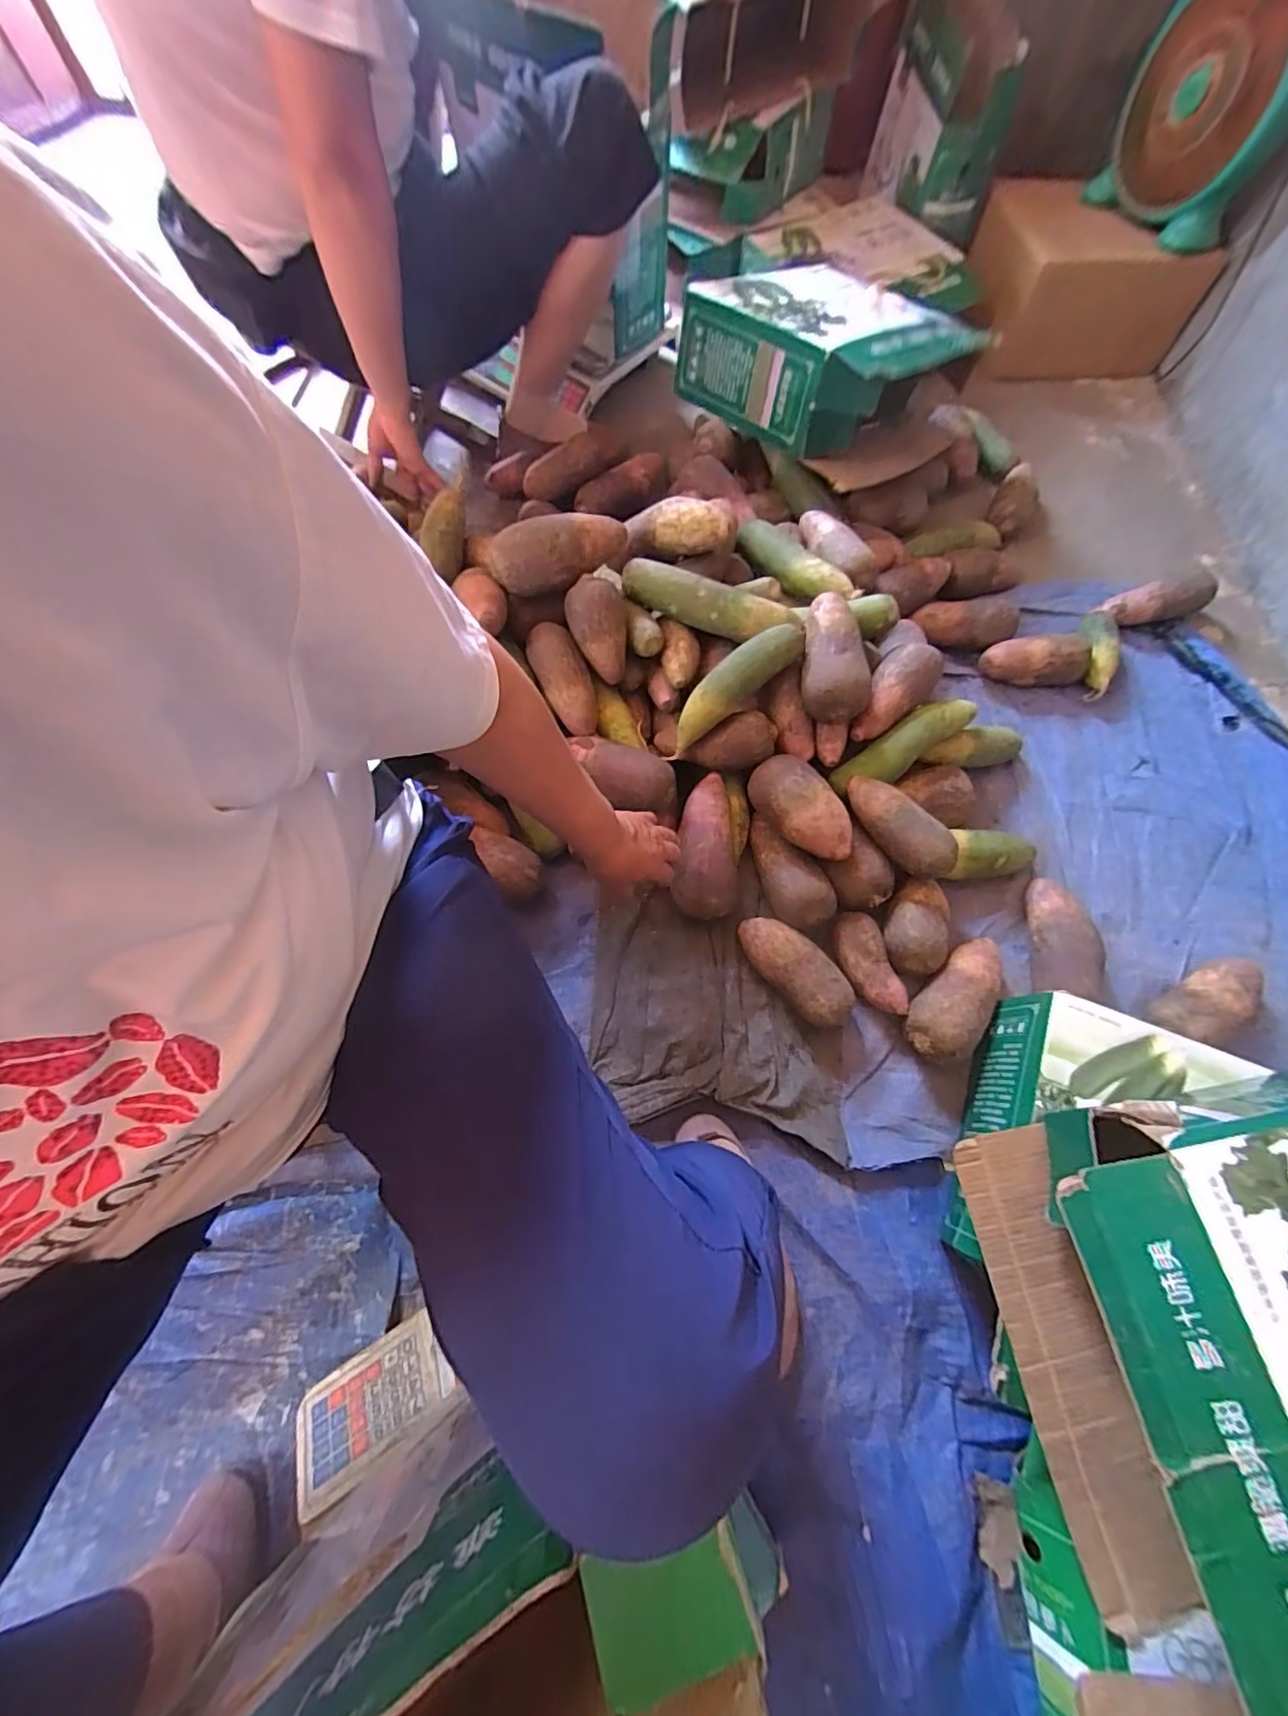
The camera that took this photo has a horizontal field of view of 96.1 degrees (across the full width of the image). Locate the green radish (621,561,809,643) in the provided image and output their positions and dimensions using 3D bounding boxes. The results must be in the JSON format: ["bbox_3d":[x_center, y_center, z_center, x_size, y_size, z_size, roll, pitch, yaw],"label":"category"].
[{"bbox_3d":[0.082,-0.323,0.733,0.228,0.048,0.051,19,69,6],"label":"green radish"}]

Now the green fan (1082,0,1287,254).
[{"bbox_3d":[0.870,-1.164,0.862,0.239,0.355,0.131,29,70,9],"label":"green fan"}]

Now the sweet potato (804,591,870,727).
[{"bbox_3d":[0.233,-0.247,0.718,0.076,0.070,0.156,-6,72,17],"label":"sweet potato"}]

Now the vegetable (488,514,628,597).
[{"bbox_3d":[-0.098,-0.372,0.706,0.173,0.072,0.065,-19,70,-9],"label":"vegetable"}]

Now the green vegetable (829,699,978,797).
[{"bbox_3d":[0.335,-0.144,0.741,0.210,0.047,0.057,-31,72,5],"label":"green vegetable"}]

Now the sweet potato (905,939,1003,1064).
[{"bbox_3d":[0.368,0.164,0.682,0.071,0.075,0.165,43,73,14],"label":"sweet potato"}]

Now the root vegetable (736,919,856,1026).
[{"bbox_3d":[0.180,0.135,0.701,0.066,0.061,0.153,-40,75,-15],"label":"root vegetable"}]

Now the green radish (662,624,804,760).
[{"bbox_3d":[0.105,-0.209,0.707,0.211,0.057,0.049,-41,73,12],"label":"green radish"}]

